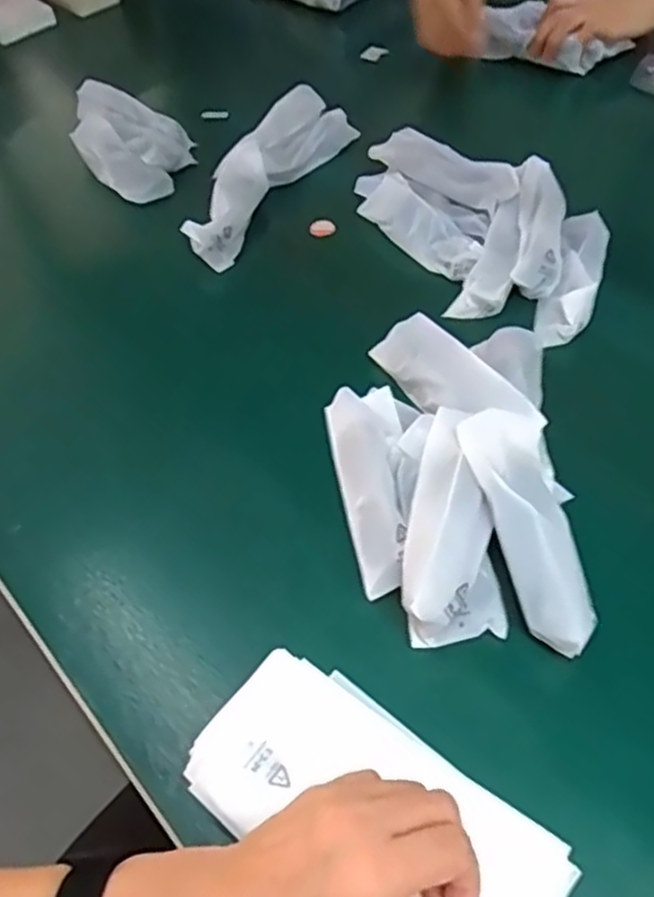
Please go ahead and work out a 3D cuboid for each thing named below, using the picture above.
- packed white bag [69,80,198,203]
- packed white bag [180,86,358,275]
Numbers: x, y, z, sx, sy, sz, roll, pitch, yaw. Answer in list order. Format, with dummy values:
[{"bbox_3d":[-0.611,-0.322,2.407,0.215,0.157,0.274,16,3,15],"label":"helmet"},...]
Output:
[{"bbox_3d":[-0.212,-0.337,0.785,0.115,0.041,0.184,-24,54,-12],"label":"packed white bag"},{"bbox_3d":[-0.063,-0.282,0.727,0.086,0.033,0.274,21,57,21],"label":"packed white bag"}]

